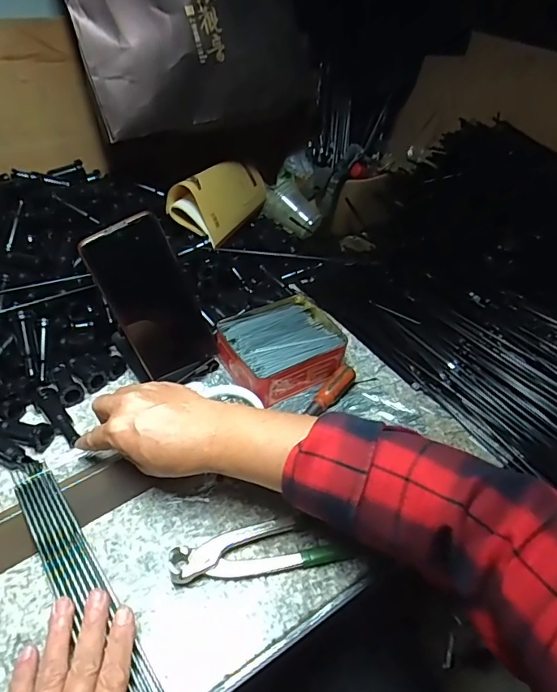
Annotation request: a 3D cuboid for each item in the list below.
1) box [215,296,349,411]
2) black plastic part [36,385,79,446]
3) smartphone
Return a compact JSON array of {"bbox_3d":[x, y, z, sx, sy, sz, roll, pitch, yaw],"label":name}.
[{"bbox_3d":[0.004,-0.001,0.520,0.132,0.039,0.110,-21,49,-25],"label":"box"},{"bbox_3d":[-0.219,0.066,0.456,0.019,0.014,0.079,-27,63,-29],"label":"black plastic part"},{"bbox_3d":[-0.120,-0.041,0.451,0.077,0.160,0.005,-34,30,-20],"label":"smartphone"}]

